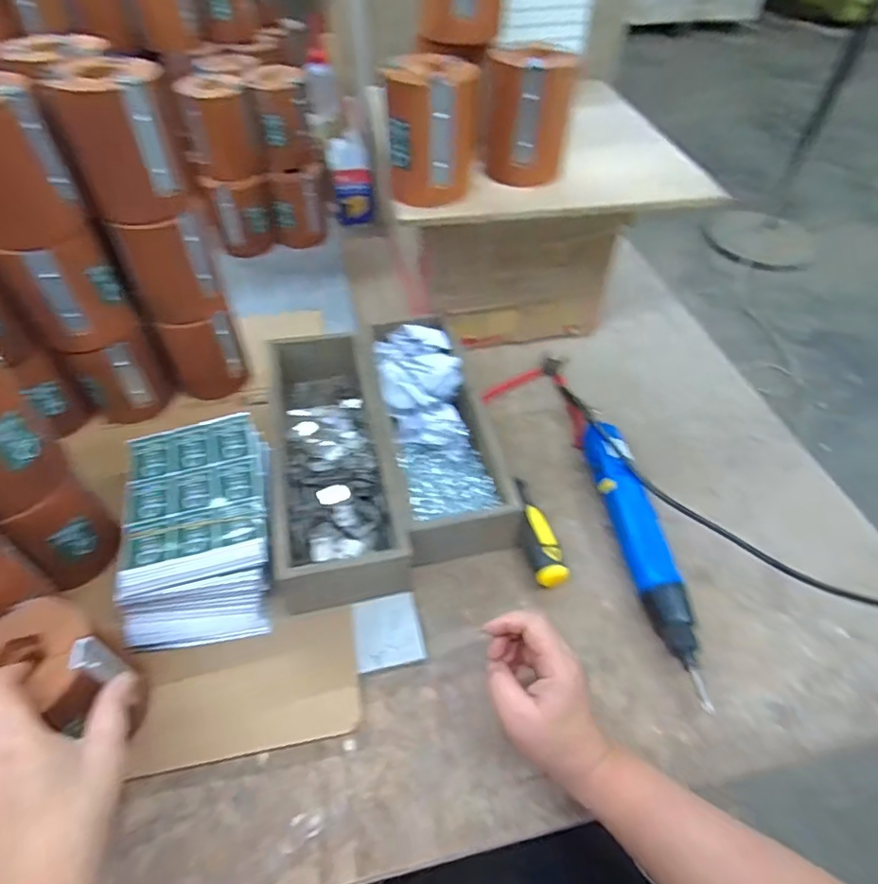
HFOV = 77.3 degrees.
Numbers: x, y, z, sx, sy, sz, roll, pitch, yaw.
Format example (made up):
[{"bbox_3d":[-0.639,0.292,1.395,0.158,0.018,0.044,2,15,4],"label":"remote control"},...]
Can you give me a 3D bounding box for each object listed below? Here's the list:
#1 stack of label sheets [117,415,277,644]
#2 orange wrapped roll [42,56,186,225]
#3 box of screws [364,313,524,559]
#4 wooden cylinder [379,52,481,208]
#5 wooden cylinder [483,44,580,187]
[{"bbox_3d":[-0.198,0.070,0.463,0.115,0.056,0.180,-9,51,-9],"label":"stack of label sheets"},{"bbox_3d":[-0.253,-0.243,0.447,0.075,0.099,0.065,-9,51,-9],"label":"orange wrapped roll"},{"bbox_3d":[-0.007,-0.025,0.542,0.101,0.055,0.292,-8,51,-8],"label":"box of screws"},{"bbox_3d":[-0.006,-0.270,0.480,0.071,0.096,0.072,12,51,8],"label":"wooden cylinder"},{"bbox_3d":[0.082,-0.303,0.510,0.080,0.096,0.066,13,55,5],"label":"wooden cylinder"}]

